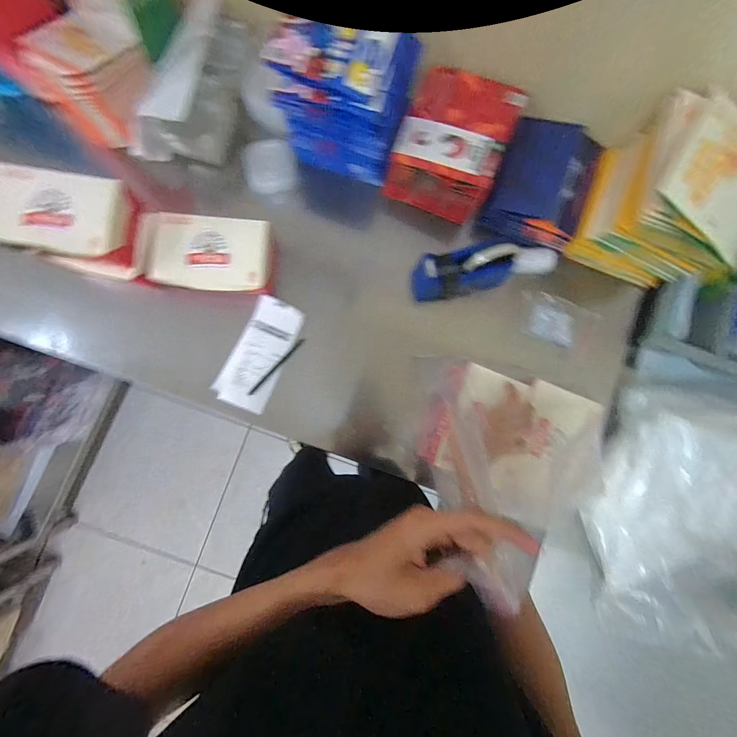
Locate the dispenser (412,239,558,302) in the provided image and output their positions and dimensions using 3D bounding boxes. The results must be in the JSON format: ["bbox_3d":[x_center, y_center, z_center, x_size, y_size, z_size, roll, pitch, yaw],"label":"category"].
[{"bbox_3d":[0.176,-0.168,0.548,0.196,0.076,0.067,-10,87,-3],"label":"dispenser"}]

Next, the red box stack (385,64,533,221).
[{"bbox_3d":[0.143,-0.388,0.576,0.172,0.117,0.182,20,86,-2],"label":"red box stack"}]

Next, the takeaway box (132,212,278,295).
[{"bbox_3d":[-0.266,-0.186,0.552,0.213,0.070,0.115,4,86,-3],"label":"takeaway box"}]

